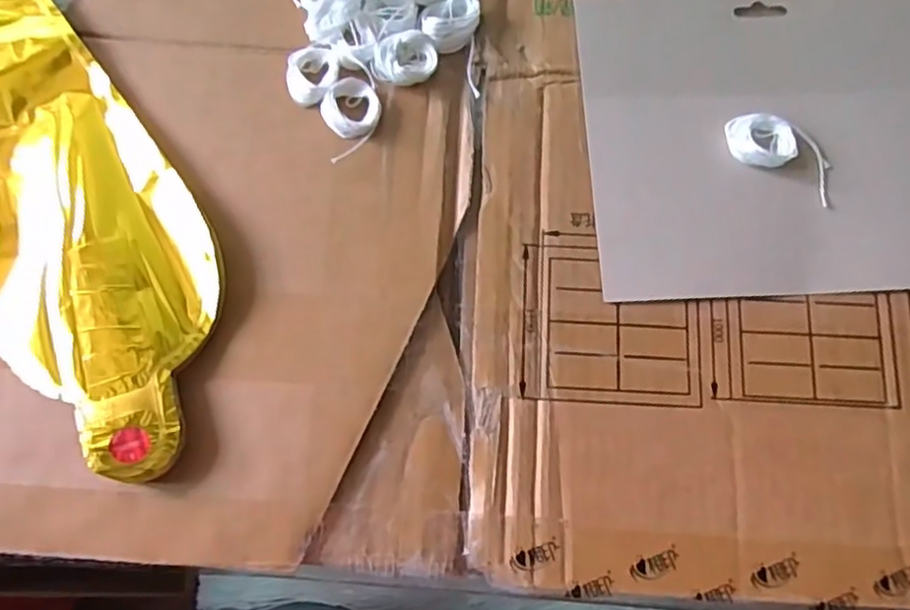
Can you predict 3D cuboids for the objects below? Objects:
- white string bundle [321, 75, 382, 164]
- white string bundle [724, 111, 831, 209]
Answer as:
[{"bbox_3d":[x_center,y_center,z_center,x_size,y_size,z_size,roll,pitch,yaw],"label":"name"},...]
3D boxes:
[{"bbox_3d":[-0.050,-0.093,0.333,0.029,0.011,0.041,-17,76,-5],"label":"white string bundle"},{"bbox_3d":[0.161,-0.076,0.326,0.059,0.011,0.033,31,78,7],"label":"white string bundle"}]

